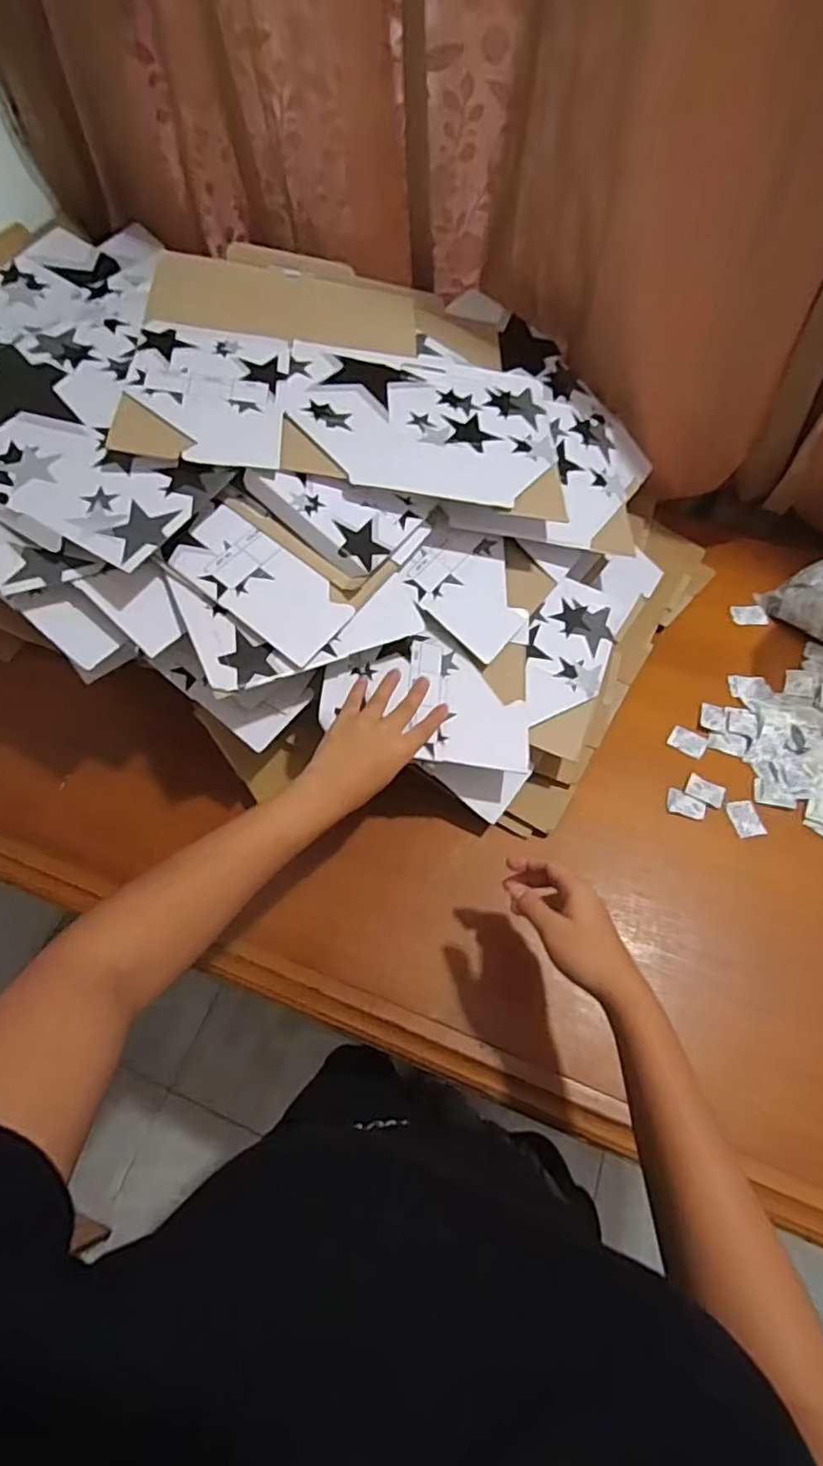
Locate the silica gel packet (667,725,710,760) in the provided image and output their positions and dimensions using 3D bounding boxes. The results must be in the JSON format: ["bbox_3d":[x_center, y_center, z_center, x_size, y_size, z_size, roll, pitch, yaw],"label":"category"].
[{"bbox_3d":[0.312,0.010,0.688,0.039,0.004,0.030,30,65,16],"label":"silica gel packet"}]

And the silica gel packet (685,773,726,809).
[{"bbox_3d":[0.316,0.062,0.654,0.038,0.005,0.026,30,65,16],"label":"silica gel packet"}]

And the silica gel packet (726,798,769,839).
[{"bbox_3d":[0.350,0.089,0.639,0.030,0.006,0.040,-11,61,-6],"label":"silica gel packet"}]

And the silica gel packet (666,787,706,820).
[{"bbox_3d":[0.292,0.076,0.650,0.040,0.005,0.025,18,62,10],"label":"silica gel packet"}]

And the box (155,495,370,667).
[{"bbox_3d":[-0.127,-0.139,0.537,0.155,0.011,0.096,37,67,-2],"label":"box"}]

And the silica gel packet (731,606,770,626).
[{"bbox_3d":[0.428,-0.150,0.772,0.039,0.007,0.032,2,61,2],"label":"silica gel packet"}]

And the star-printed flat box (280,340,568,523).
[{"bbox_3d":[0.016,-0.306,0.608,0.271,0.011,0.195,3,63,-12],"label":"star-printed flat box"}]

